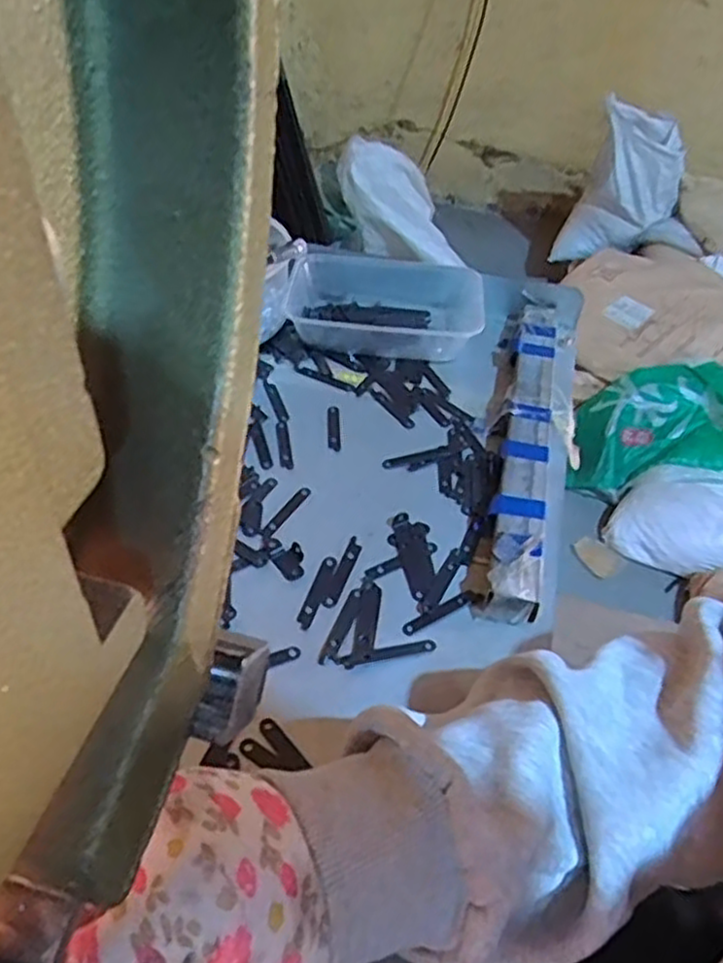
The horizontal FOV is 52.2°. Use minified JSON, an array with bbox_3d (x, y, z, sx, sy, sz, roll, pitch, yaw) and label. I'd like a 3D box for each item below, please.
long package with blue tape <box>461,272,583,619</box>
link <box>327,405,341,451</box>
[{"bbox_3d":[0.121,-0.047,0.541,0.061,0.027,0.357,13,44,10],"label":"long package with blue tape"},{"bbox_3d":[-0.020,-0.041,0.543,0.009,0.004,0.052,-1,43,-4],"label":"link"}]

